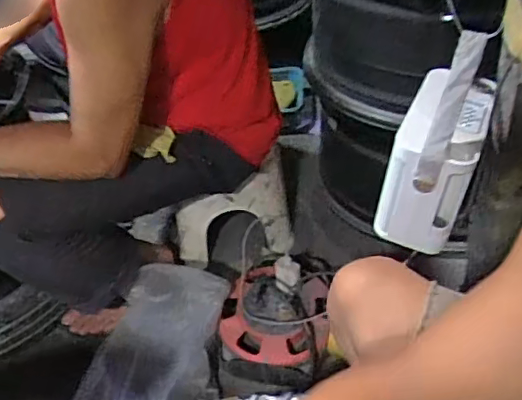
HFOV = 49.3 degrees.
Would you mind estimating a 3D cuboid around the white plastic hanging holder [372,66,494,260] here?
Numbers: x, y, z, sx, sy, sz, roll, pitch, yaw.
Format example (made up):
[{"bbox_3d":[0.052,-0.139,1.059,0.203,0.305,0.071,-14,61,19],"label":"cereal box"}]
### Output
[{"bbox_3d":[0.241,-0.062,0.767,0.105,0.170,0.199,16,46,24],"label":"white plastic hanging holder"}]

